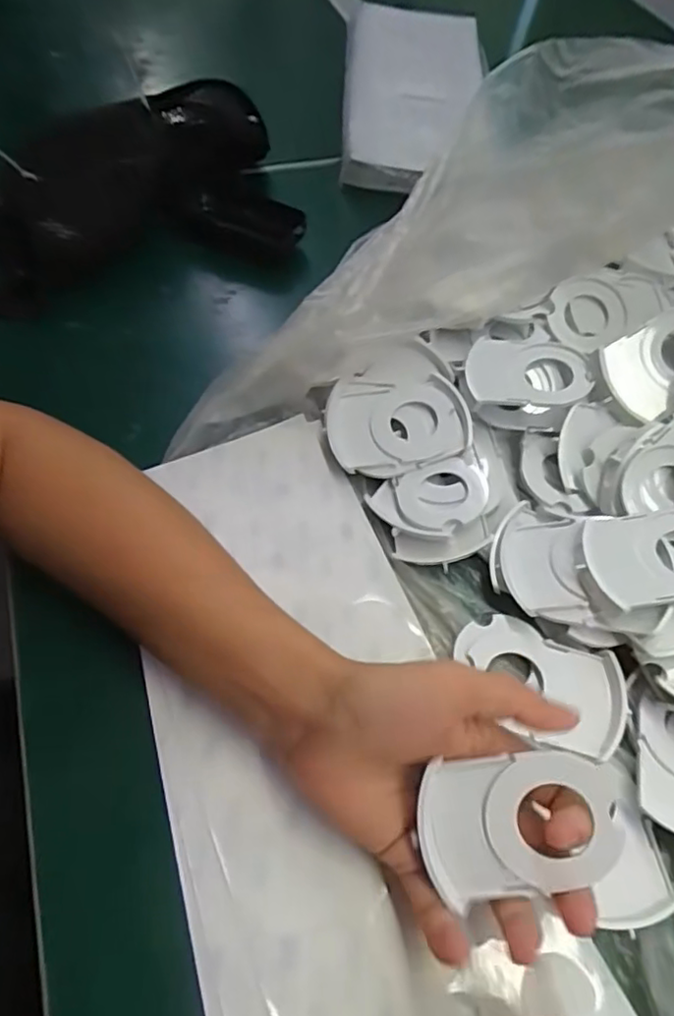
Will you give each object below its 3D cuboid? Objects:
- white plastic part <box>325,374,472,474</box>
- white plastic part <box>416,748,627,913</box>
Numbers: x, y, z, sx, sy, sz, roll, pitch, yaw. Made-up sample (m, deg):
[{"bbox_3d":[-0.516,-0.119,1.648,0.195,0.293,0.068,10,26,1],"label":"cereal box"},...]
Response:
[{"bbox_3d":[0.038,-0.054,0.390,0.087,0.007,0.059,-6,69,8],"label":"white plastic part"},{"bbox_3d":[0.073,0.128,0.250,0.076,0.005,0.053,-13,88,9],"label":"white plastic part"}]

